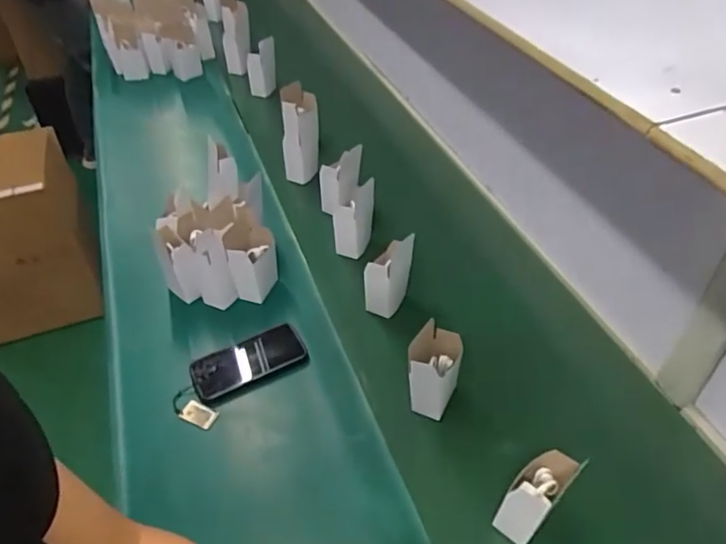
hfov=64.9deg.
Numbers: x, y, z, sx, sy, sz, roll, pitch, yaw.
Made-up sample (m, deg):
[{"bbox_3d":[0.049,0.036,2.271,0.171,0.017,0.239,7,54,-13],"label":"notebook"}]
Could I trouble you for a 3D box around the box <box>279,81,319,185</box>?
[{"bbox_3d":[-0.138,-0.294,1.252,0.081,0.060,0.235,-2,74,-7],"label":"box"}]

